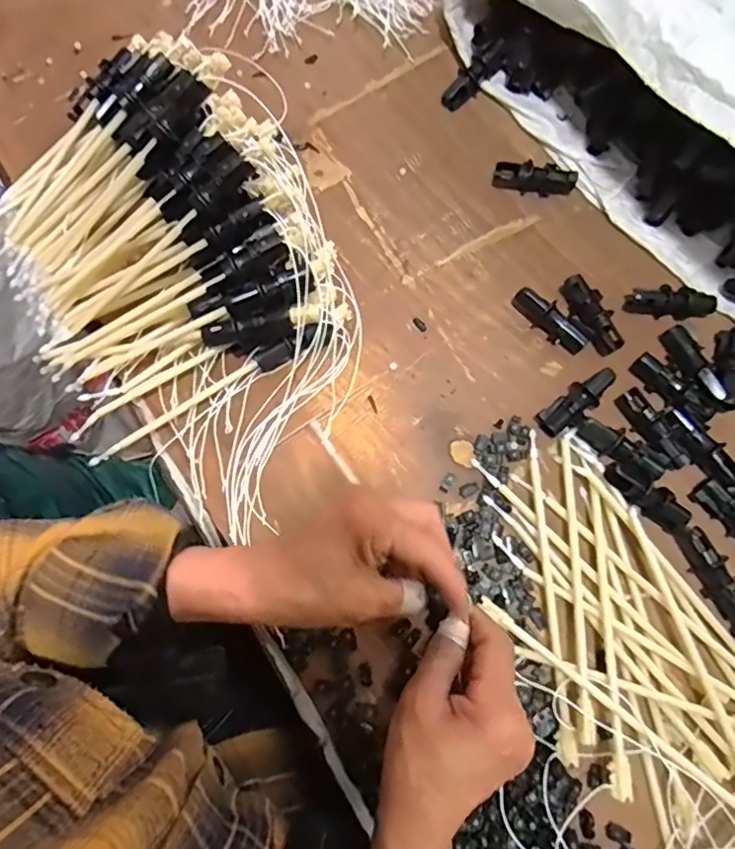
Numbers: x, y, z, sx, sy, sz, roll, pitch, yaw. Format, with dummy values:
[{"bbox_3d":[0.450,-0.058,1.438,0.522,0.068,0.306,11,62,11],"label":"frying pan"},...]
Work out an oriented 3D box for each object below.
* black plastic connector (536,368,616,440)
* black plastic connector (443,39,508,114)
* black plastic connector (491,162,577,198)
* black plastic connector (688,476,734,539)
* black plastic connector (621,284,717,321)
[{"bbox_3d":[0.161,-0.018,0.433,0.066,0.018,0.023,-38,78,-9],"label":"black plastic connector"},{"bbox_3d":[0.096,-0.308,0.499,0.066,0.017,0.021,-43,79,7],"label":"black plastic connector"},{"bbox_3d":[0.143,-0.210,0.479,0.068,0.022,0.019,7,75,2],"label":"black plastic connector"},{"bbox_3d":[0.269,0.069,0.408,0.021,0.020,0.067,-39,78,-10],"label":"black plastic connector"},{"bbox_3d":[0.243,-0.099,0.450,0.066,0.015,0.020,4,75,1],"label":"black plastic connector"}]

